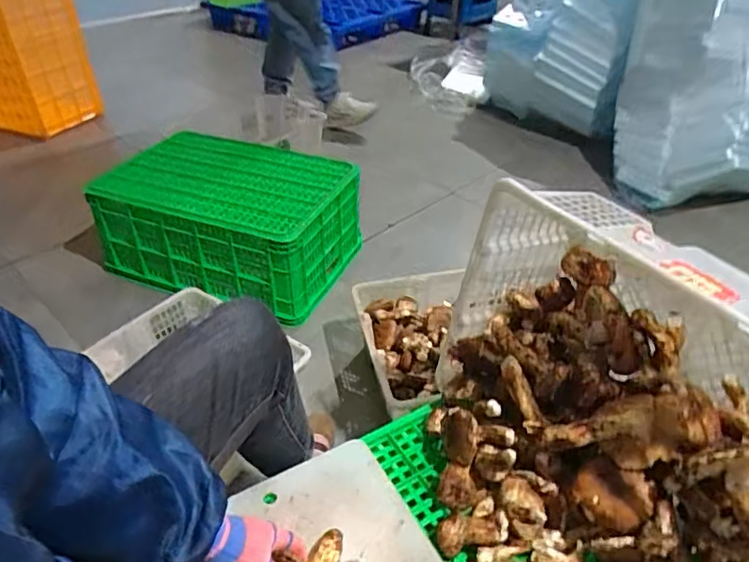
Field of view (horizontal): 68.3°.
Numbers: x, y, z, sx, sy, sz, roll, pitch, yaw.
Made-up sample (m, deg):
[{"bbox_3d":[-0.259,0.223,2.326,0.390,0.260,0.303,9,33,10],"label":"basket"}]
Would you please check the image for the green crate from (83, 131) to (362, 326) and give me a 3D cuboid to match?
[{"bbox_3d":[-0.384,-0.169,1.476,0.621,0.255,0.404,16,41,19],"label":"green crate"}]

